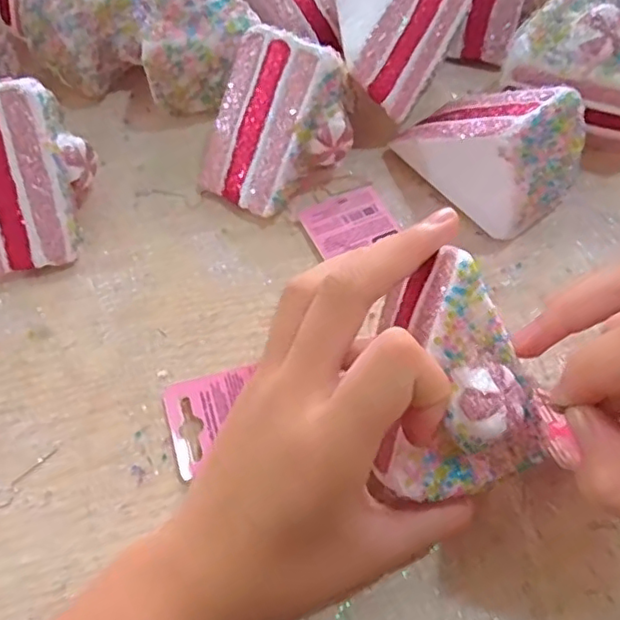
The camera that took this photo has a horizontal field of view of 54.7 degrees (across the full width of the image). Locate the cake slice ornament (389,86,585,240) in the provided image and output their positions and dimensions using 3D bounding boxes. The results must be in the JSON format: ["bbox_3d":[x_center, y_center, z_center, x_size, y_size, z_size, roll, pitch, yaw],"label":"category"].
[{"bbox_3d":[0.089,-0.084,0.303,0.056,0.065,0.086,-40,70,-18],"label":"cake slice ornament"}]

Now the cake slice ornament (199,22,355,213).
[{"bbox_3d":[-0.016,-0.093,0.307,0.065,0.065,0.068,22,66,10],"label":"cake slice ornament"}]

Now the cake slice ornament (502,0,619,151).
[{"bbox_3d":[0.152,-0.131,0.326,0.088,0.063,0.063,17,65,8],"label":"cake slice ornament"}]

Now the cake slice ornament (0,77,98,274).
[{"bbox_3d":[-0.141,-0.064,0.294,0.061,0.064,0.074,-8,64,-4],"label":"cake slice ornament"}]

